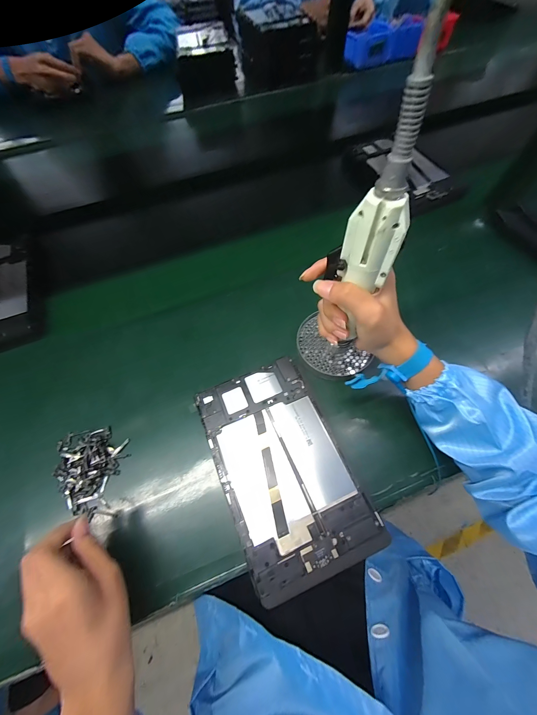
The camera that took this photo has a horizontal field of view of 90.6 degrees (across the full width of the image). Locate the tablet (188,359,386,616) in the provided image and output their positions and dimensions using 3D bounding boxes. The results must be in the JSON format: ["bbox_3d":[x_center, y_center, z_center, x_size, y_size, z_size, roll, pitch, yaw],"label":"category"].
[{"bbox_3d":[0.015,0.130,0.333,0.150,0.006,0.249,-23,65,-8],"label":"tablet"}]

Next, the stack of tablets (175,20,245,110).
[{"bbox_3d":[-0.183,-0.907,0.813,0.185,0.109,0.186,-8,62,-3],"label":"stack of tablets"}]

